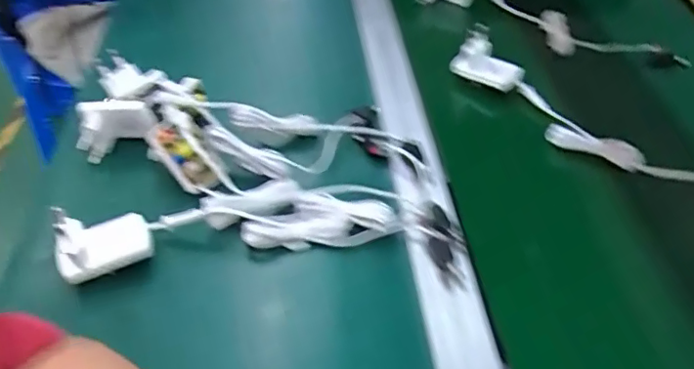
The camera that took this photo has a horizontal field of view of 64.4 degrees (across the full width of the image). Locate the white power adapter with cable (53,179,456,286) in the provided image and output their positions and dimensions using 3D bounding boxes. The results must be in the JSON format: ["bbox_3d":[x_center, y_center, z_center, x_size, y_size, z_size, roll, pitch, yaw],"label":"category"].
[{"bbox_3d":[-0.064,0.021,0.405,0.268,0.044,0.060,-5,45,-7],"label":"white power adapter with cable"}]

